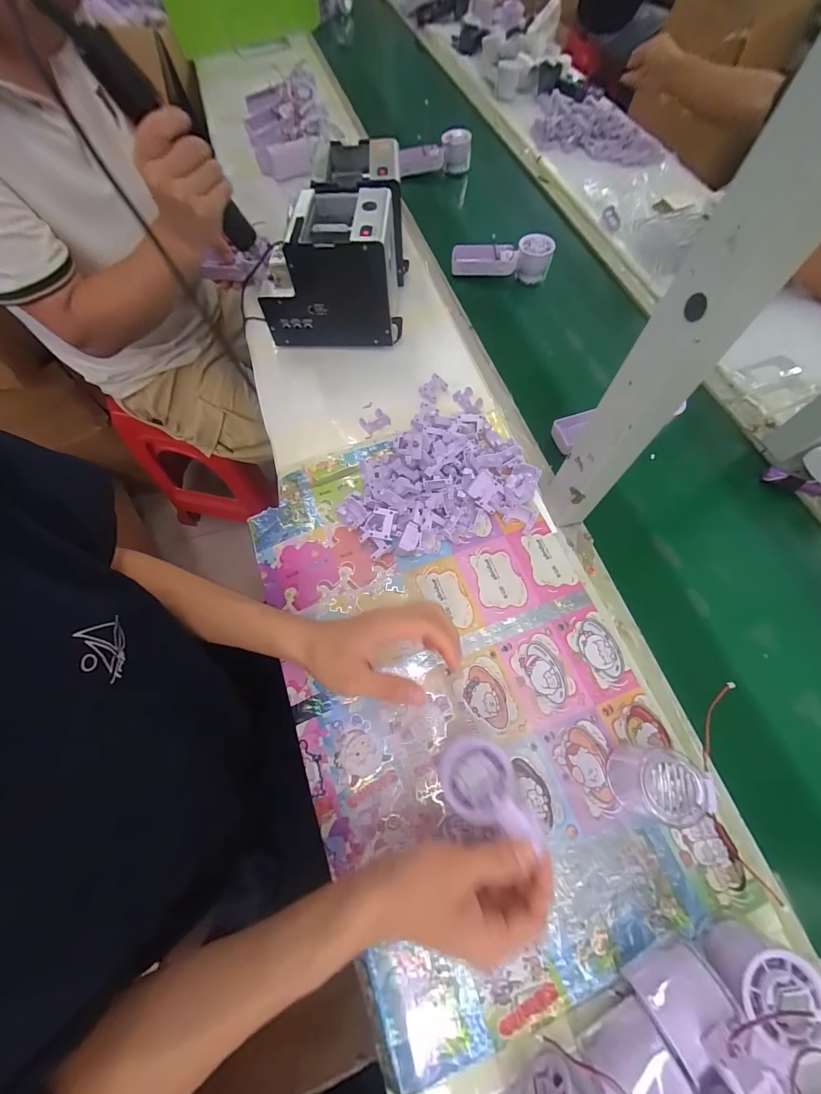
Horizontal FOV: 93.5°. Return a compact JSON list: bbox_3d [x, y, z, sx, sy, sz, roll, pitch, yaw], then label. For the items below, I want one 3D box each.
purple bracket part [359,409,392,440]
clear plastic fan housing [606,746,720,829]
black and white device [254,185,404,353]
[{"bbox_3d":[-0.051,-0.175,0.534,0.041,0.011,0.029,-34,71,-15],"label":"purple bracket part"},{"bbox_3d":[0.219,0.207,0.337,0.069,0.048,0.056,7,66,2],"label":"clear plastic fan housing"},{"bbox_3d":[-0.116,-0.411,0.575,0.198,0.145,0.144,1,66,0],"label":"black and white device"}]

